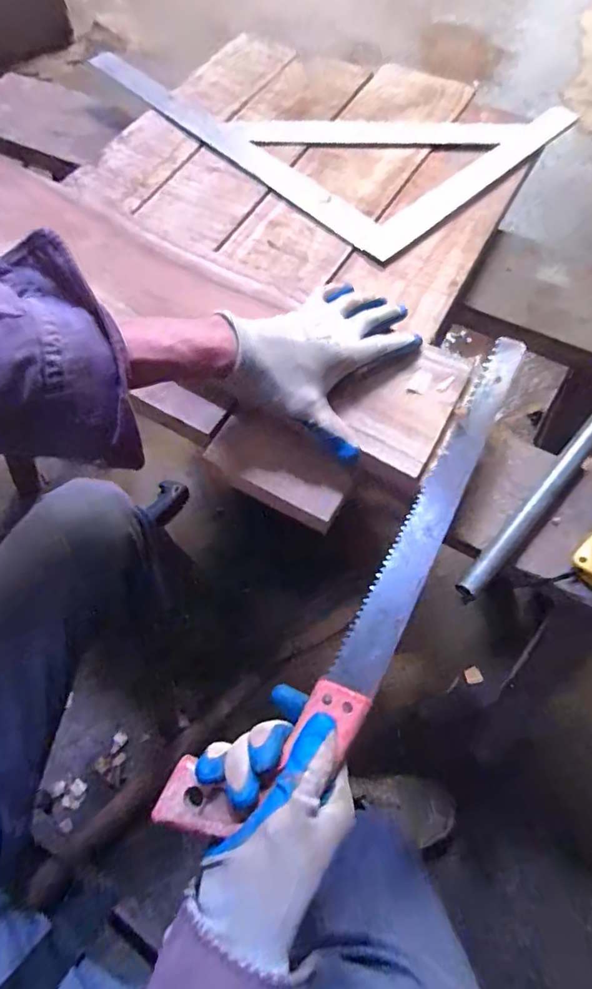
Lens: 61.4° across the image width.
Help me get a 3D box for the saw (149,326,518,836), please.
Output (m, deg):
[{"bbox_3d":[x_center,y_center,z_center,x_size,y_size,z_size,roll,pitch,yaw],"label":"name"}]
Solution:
[{"bbox_3d":[0.079,0.039,0.398,0.083,0.017,0.483,31,67,15],"label":"saw"}]

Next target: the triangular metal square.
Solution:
[{"bbox_3d":[0.021,-0.562,0.702,0.582,0.006,0.362,41,72,18],"label":"triangular metal square"}]

